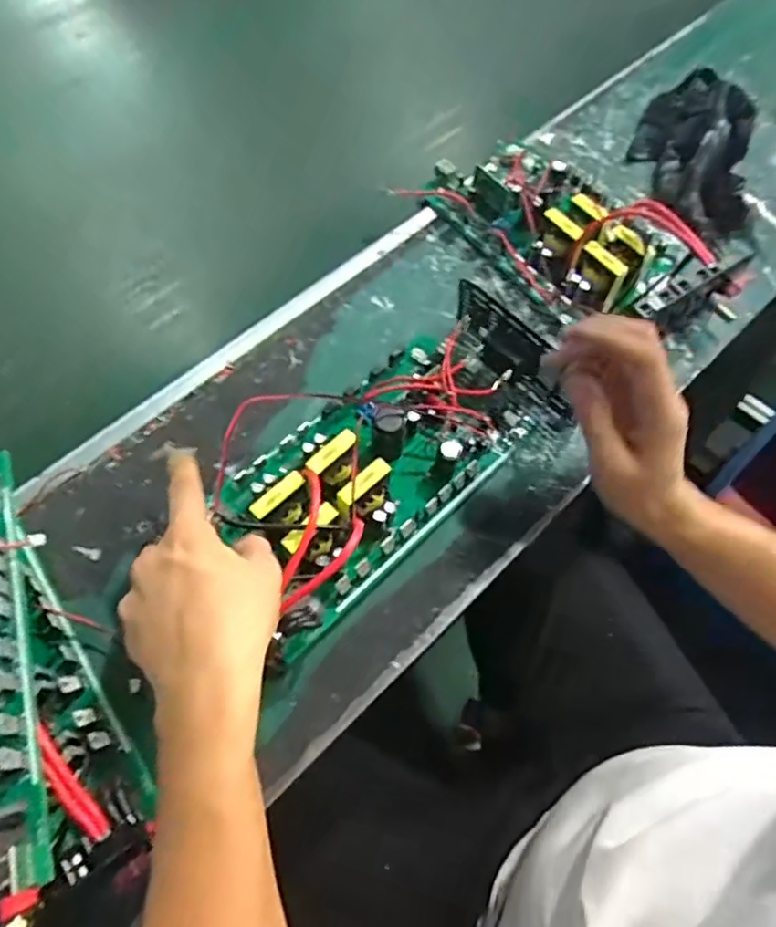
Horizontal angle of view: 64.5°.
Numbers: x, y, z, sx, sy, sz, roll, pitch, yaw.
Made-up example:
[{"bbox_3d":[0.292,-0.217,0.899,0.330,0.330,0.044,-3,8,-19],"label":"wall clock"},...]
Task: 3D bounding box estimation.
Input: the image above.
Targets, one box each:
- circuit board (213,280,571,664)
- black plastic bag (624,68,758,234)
[{"bbox_3d":[-0.002,-0.012,0.444,0.131,0.059,0.304,41,69,18],"label":"circuit board"},{"bbox_3d":[0.298,-0.318,0.601,0.098,0.061,0.195,4,63,1],"label":"black plastic bag"}]

